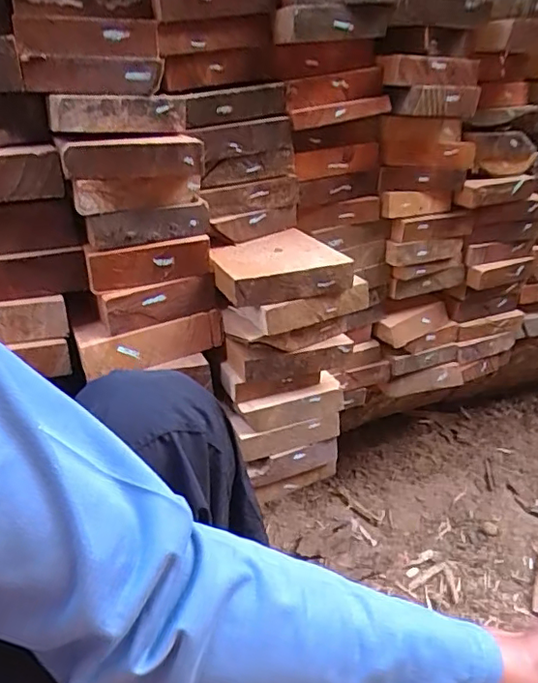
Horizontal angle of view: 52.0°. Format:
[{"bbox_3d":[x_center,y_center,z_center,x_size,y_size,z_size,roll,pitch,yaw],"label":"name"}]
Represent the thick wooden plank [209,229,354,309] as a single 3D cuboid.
[{"bbox_3d":[0.006,-0.078,0.580,0.123,0.034,0.117,-18,32,-19],"label":"thick wooden plank"}]

